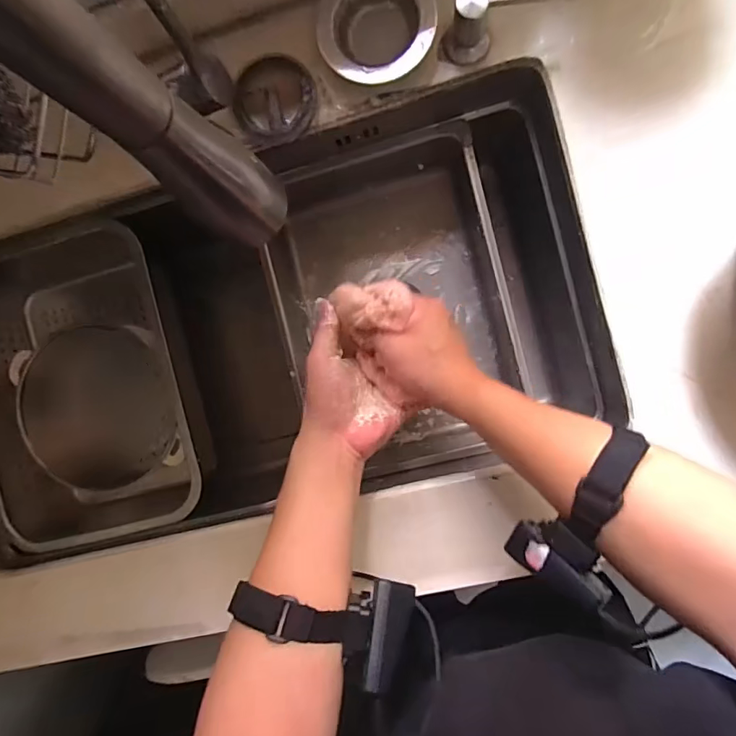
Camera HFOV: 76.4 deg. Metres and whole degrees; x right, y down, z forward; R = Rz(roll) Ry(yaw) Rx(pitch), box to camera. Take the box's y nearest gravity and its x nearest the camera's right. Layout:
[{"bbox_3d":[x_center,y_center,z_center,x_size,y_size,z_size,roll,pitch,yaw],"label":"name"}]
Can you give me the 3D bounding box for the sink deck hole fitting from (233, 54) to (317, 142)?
[{"bbox_3d":[-0.089,-0.259,0.448,0.068,0.021,0.077,36,95,6],"label":"sink deck hole fitting"}]

